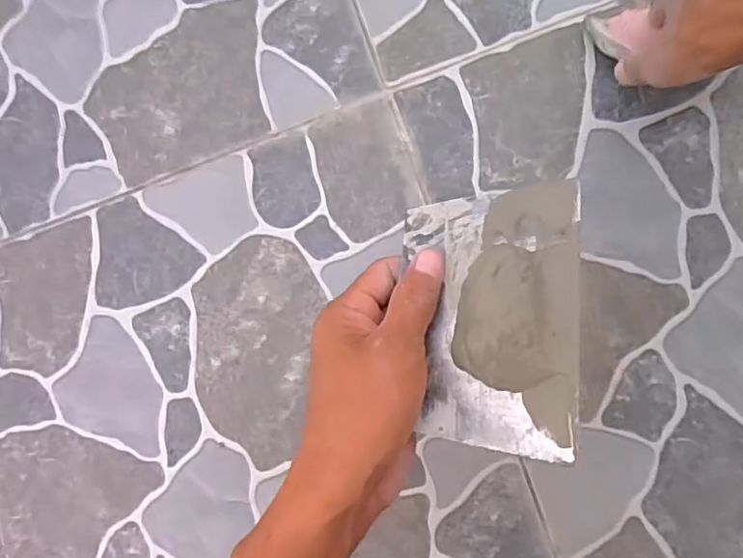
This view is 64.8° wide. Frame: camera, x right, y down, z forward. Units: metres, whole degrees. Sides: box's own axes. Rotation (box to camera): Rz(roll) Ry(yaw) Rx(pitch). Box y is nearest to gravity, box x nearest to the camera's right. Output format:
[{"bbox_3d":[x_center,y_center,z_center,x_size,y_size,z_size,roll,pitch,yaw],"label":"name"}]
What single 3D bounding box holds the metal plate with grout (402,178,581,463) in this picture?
[{"bbox_3d":[0.056,0.014,0.293,0.088,0.016,0.136,-1,69,21],"label":"metal plate with grout"}]

